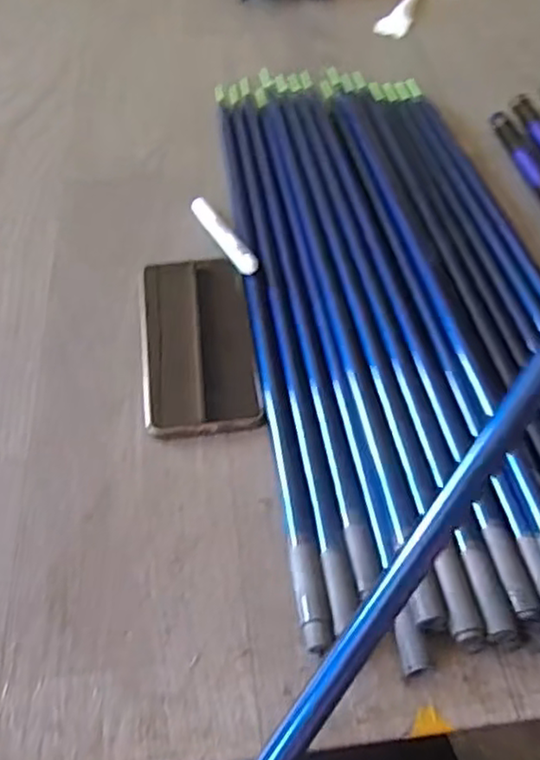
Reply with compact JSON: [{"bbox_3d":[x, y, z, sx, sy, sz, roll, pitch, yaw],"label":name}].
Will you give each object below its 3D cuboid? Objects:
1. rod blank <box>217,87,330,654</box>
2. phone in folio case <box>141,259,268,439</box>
[{"bbox_3d":[-0.013,-0.074,0.503,0.012,0.019,0.543,-6,50,-5],"label":"rod blank"},{"bbox_3d":[-0.051,-0.028,0.475,0.078,0.011,0.161,-6,50,-4],"label":"phone in folio case"}]

